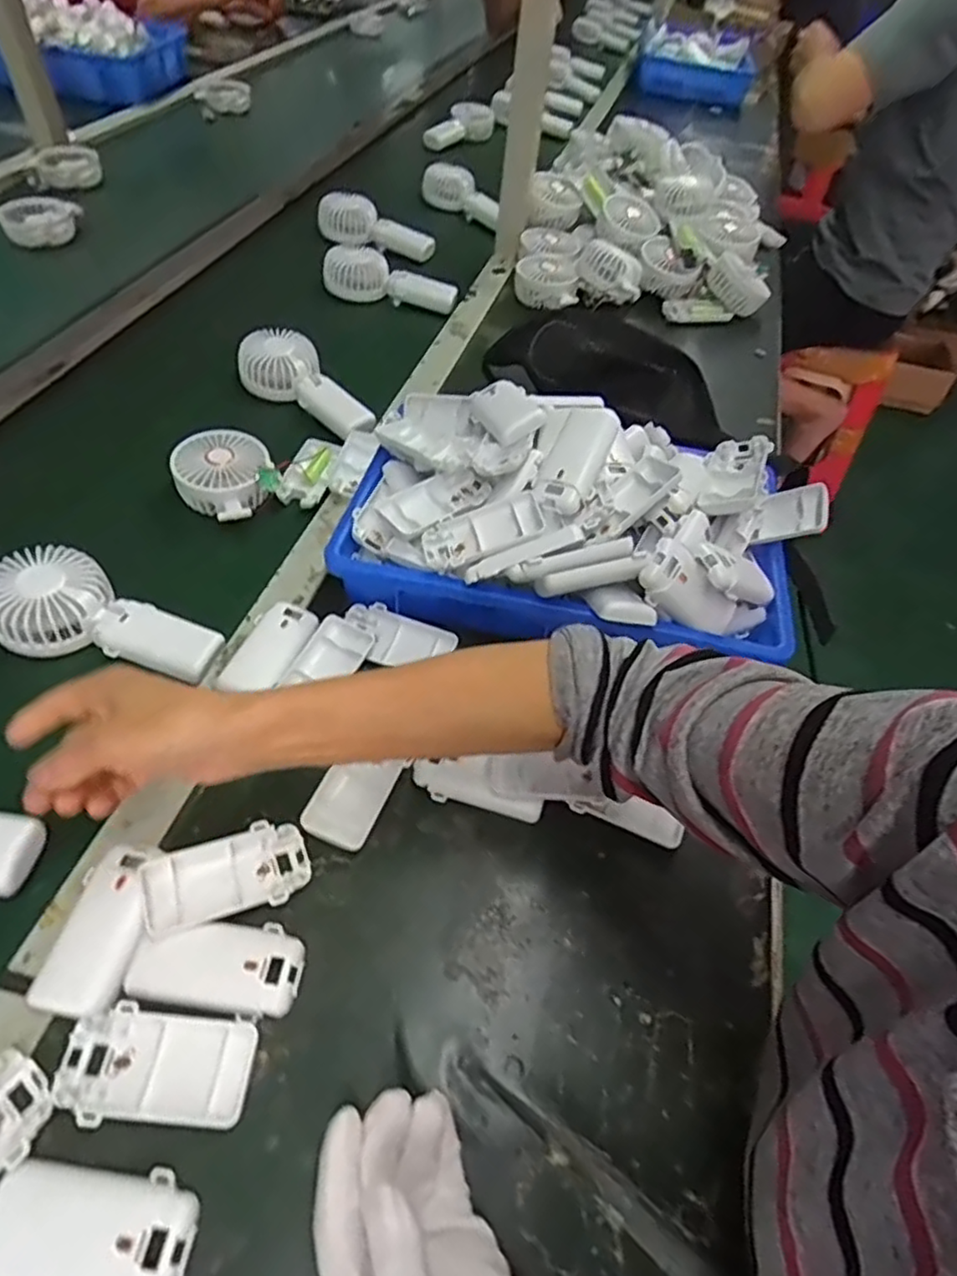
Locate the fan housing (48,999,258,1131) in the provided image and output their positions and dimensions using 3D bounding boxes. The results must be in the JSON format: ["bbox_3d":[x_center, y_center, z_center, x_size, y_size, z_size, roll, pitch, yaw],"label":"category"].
[{"bbox_3d":[-0.167,0.223,0.346,0.094,0.015,0.049,5,51,-2],"label":"fan housing"}]

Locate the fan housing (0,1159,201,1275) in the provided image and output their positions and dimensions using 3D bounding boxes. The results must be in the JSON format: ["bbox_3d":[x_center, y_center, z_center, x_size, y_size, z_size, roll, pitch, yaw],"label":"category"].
[{"bbox_3d":[-0.181,0.275,0.307,0.094,0.011,0.050,13,52,4],"label":"fan housing"}]

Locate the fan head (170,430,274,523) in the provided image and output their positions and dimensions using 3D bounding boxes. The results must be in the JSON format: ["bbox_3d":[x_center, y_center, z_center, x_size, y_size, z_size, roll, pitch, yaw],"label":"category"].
[{"bbox_3d":[-0.241,-0.153,0.634,0.086,0.042,0.093,-17,56,-19],"label":"fan head"}]

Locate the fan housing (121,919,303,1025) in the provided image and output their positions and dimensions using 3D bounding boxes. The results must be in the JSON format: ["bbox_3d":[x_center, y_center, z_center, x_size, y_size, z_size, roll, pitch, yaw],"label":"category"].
[{"bbox_3d":[-0.146,0.186,0.380,0.089,0.019,0.049,11,52,3],"label":"fan housing"}]

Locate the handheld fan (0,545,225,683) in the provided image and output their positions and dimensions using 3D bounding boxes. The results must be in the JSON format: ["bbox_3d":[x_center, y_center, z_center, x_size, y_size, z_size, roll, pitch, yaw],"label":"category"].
[{"bbox_3d":[-0.290,-0.014,0.521,0.177,0.034,0.080,21,51,-4],"label":"handheld fan"}]

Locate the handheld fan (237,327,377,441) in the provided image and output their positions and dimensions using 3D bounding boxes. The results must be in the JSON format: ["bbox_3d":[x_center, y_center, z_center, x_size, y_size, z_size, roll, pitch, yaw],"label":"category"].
[{"bbox_3d":[-0.193,-0.284,0.734,0.084,0.049,0.184,-31,61,-26],"label":"handheld fan"}]

